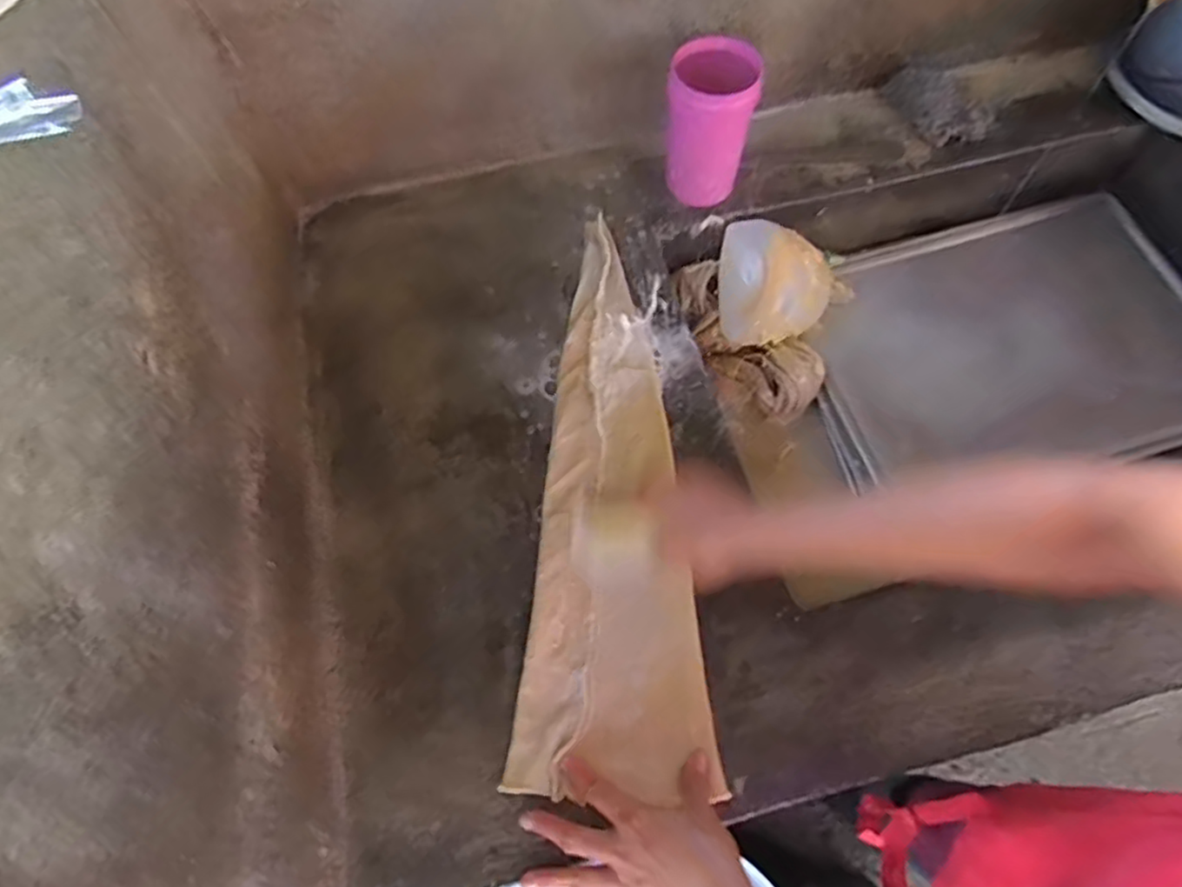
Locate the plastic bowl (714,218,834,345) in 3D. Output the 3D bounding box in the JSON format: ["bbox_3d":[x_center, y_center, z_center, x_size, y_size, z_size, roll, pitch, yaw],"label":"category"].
[{"bbox_3d":[0.214,-0.178,0.777,0.128,0.069,0.134,2,92,-38],"label":"plastic bowl"}]

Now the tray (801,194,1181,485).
[{"bbox_3d":[0.492,-0.117,0.799,0.445,0.053,0.326,-15,66,-6],"label":"tray"}]

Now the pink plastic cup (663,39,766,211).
[{"bbox_3d":[0.122,-0.330,0.699,0.089,0.143,0.081,0,66,1],"label":"pink plastic cup"}]

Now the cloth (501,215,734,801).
[{"bbox_3d":[0.016,0.024,0.597,0.152,0.031,0.500,-1,66,1],"label":"cloth"}]

